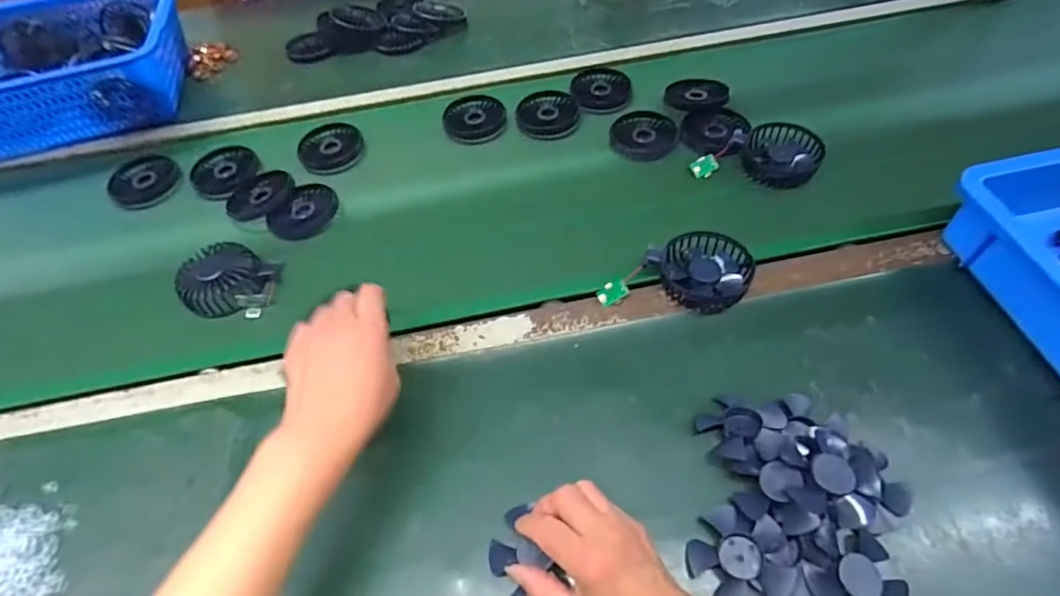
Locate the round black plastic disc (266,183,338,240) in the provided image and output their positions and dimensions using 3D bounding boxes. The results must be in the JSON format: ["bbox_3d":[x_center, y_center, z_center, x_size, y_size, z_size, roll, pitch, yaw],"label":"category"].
[{"bbox_3d":[-0.282,-0.108,0.655,0.086,0.022,0.068,-29,58,-15],"label":"round black plastic disc"}]

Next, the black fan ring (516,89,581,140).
[{"bbox_3d":[0.025,-0.254,0.731,0.085,0.012,0.088,-2,55,3],"label":"black fan ring"}]

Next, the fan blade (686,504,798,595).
[{"bbox_3d":[0.161,0.200,0.402,0.073,0.027,0.067,26,61,20],"label":"fan blade"}]

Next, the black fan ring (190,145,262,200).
[{"bbox_3d":[-0.401,-0.167,0.694,0.085,0.008,0.086,-2,55,3],"label":"black fan ring"}]

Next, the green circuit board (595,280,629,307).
[{"bbox_3d":[0.085,-0.006,0.547,0.031,0.004,0.022,-30,70,5],"label":"green circuit board"}]

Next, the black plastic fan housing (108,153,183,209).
[{"bbox_3d":[-0.511,-0.154,0.702,0.095,0.013,0.084,28,62,21],"label":"black plastic fan housing"}]

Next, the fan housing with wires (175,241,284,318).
[{"bbox_3d":[-0.335,-0.021,0.588,0.105,0.035,0.085,0,55,4],"label":"fan housing with wires"}]

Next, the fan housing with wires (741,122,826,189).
[{"bbox_3d":[0.306,-0.173,0.642,0.086,0.027,0.083,20,59,17],"label":"fan housing with wires"}]

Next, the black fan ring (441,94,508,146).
[{"bbox_3d":[-0.076,-0.250,0.740,0.085,0.013,0.095,-1,55,4],"label":"black fan ring"}]

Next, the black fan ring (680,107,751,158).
[{"bbox_3d":[0.239,-0.216,0.681,0.083,0.013,0.092,1,56,5],"label":"black fan ring"}]

